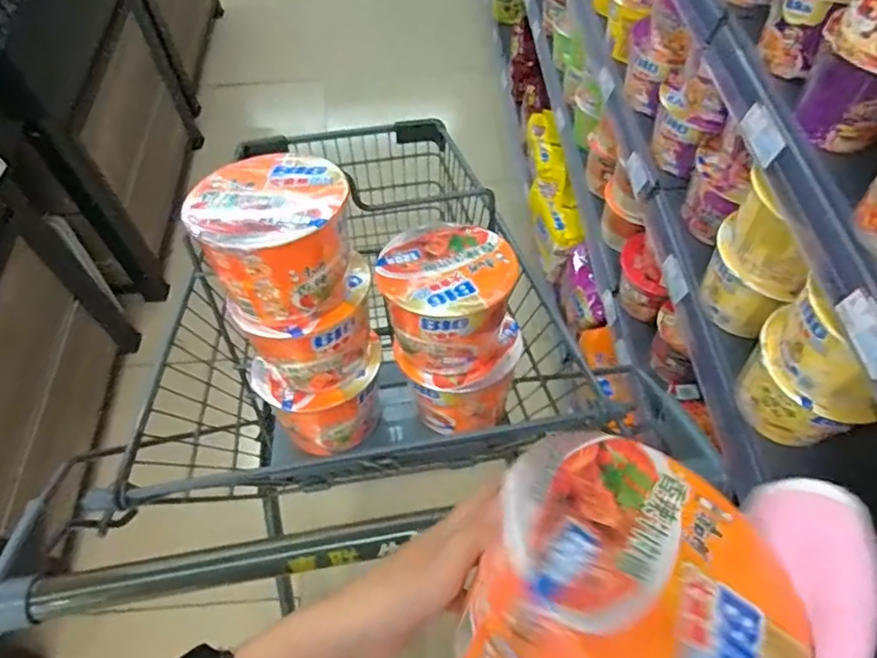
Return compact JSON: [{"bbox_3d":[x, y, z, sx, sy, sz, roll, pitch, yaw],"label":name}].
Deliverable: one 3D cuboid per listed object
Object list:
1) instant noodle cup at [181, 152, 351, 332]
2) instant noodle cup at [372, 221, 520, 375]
[{"bbox_3d":[-0.150,-0.092,0.563,0.130,0.106,0.142,0,58,1],"label":"instant noodle cup"},{"bbox_3d":[0.010,-0.039,0.652,0.136,0.103,0.146,0,58,1],"label":"instant noodle cup"}]

